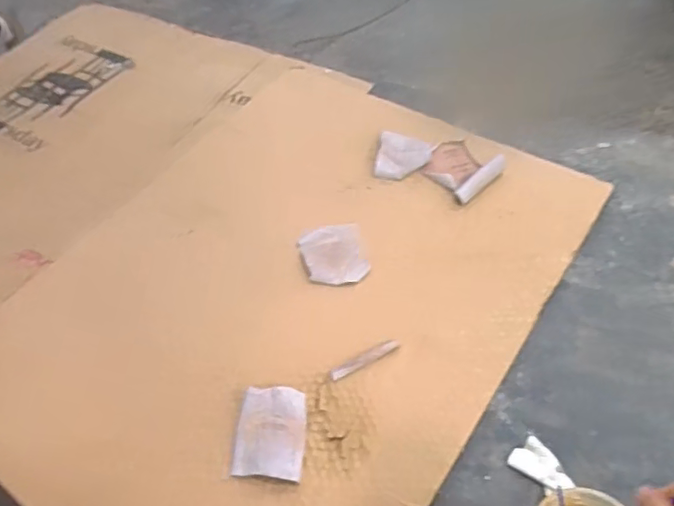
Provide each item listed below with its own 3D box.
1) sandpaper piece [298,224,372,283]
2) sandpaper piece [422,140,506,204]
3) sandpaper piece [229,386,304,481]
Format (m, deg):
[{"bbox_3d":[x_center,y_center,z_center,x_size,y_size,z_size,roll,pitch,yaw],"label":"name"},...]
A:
[{"bbox_3d":[-0.006,0.001,0.954,0.103,0.013,0.118,-13,53,-4],"label":"sandpaper piece"},{"bbox_3d":[0.228,-0.165,1.045,0.112,0.025,0.132,-35,58,-20],"label":"sandpaper piece"},{"bbox_3d":[-0.089,0.241,0.769,0.090,0.020,0.121,2,53,7],"label":"sandpaper piece"}]

